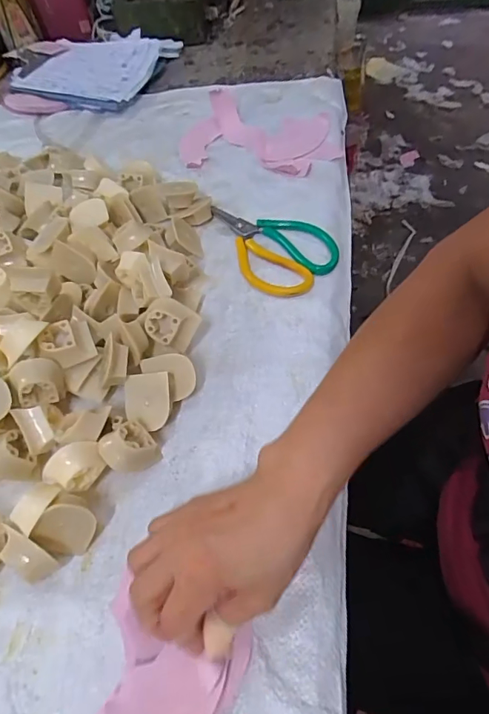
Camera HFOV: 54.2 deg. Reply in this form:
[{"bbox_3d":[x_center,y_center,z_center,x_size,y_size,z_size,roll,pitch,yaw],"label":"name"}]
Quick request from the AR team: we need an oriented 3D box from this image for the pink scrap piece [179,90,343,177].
[{"bbox_3d":[0.017,-0.290,0.637,0.212,0.018,0.152,24,61,19],"label":"pink scrap piece"}]

